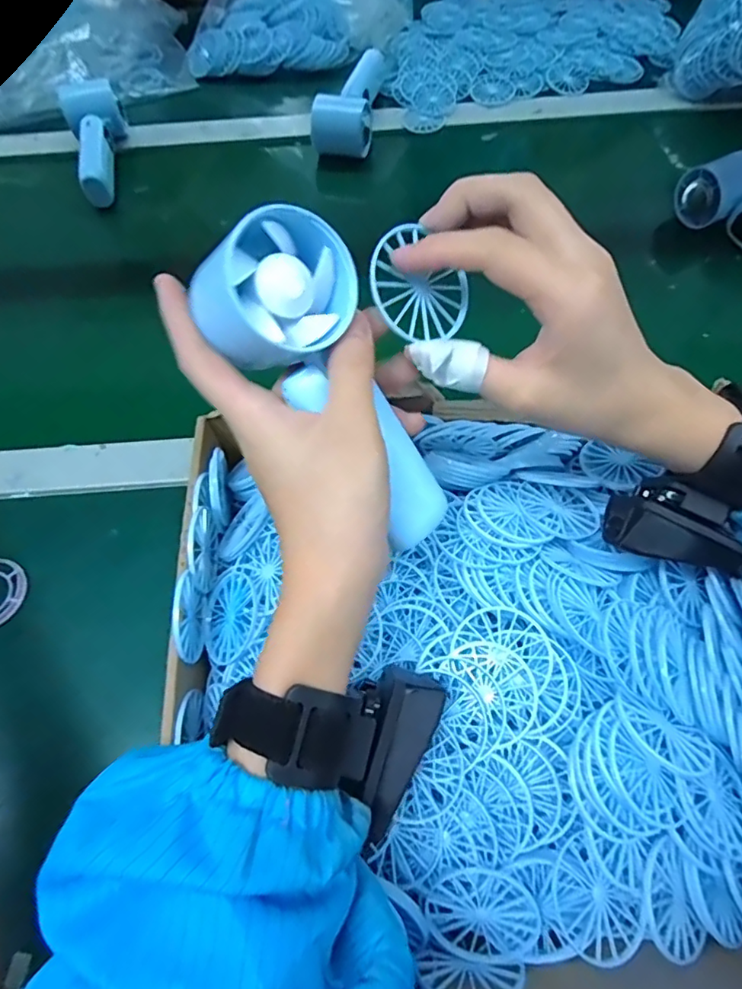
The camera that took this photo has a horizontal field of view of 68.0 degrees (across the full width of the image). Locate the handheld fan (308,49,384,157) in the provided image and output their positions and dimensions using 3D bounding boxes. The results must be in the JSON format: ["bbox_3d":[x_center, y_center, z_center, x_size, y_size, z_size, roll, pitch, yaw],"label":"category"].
[{"bbox_3d":[-0.018,-0.451,0.618,0.057,0.046,0.159,12,66,7],"label":"handheld fan"}]

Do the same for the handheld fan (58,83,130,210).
[{"bbox_3d":[-0.290,-0.380,0.590,0.058,0.051,0.133,-18,66,-7],"label":"handheld fan"}]

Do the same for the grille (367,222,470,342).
[{"bbox_3d":[0.021,-0.091,0.244,0.051,0.004,0.046,37,73,-26],"label":"grille"}]

